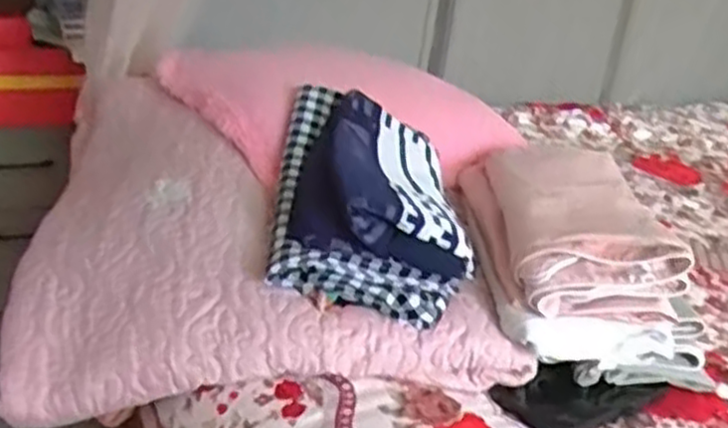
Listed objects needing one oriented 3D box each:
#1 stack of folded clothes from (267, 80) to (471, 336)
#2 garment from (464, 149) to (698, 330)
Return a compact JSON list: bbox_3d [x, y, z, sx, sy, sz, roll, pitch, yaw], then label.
[{"bbox_3d":[0.004,-0.021,0.695,0.158,0.096,0.250,5,23,-3],"label":"stack of folded clothes"},{"bbox_3d":[0.187,0.001,0.717,0.136,0.066,0.266,5,23,-5],"label":"garment"}]

